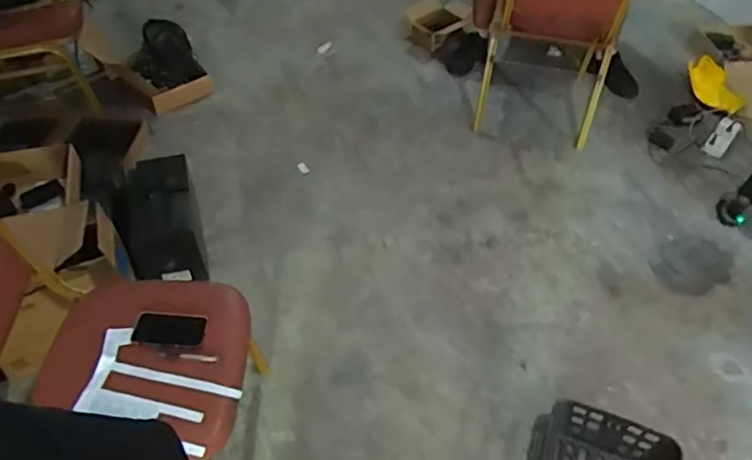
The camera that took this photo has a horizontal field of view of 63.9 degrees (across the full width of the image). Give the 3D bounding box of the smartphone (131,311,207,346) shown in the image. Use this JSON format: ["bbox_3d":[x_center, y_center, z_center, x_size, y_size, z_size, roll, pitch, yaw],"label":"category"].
[{"bbox_3d":[-0.430,0.206,1.261,0.151,0.012,0.076,5,49,2],"label":"smartphone"}]

